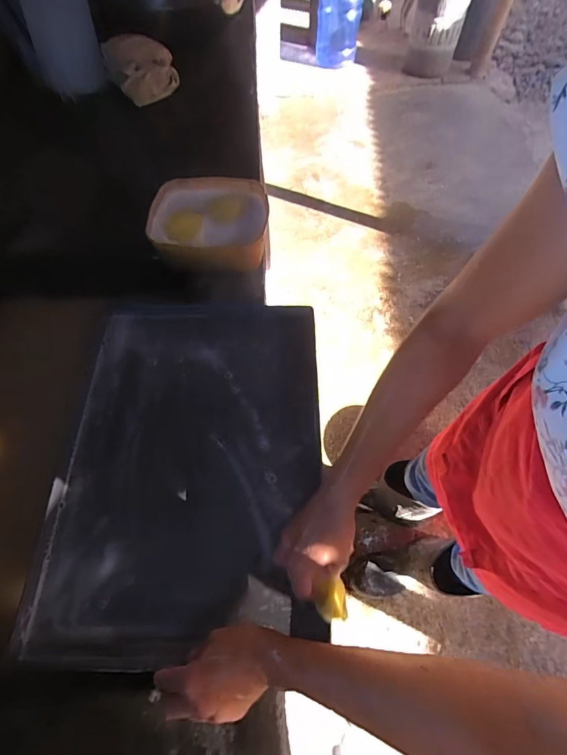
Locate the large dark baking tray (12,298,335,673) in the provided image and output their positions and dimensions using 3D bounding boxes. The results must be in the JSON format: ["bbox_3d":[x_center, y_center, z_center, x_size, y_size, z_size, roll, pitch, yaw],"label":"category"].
[{"bbox_3d":[-0.122,0.097,0.515,0.331,0.027,0.469,0,62,3],"label":"large dark baking tray"}]

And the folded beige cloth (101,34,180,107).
[{"bbox_3d":[-0.342,-0.752,0.913,0.160,0.105,0.091,-20,64,-10],"label":"folded beige cloth"}]

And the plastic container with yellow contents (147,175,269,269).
[{"bbox_3d":[-0.129,-0.275,0.668,0.203,0.061,0.175,-1,62,-1],"label":"plastic container with yellow contents"}]

